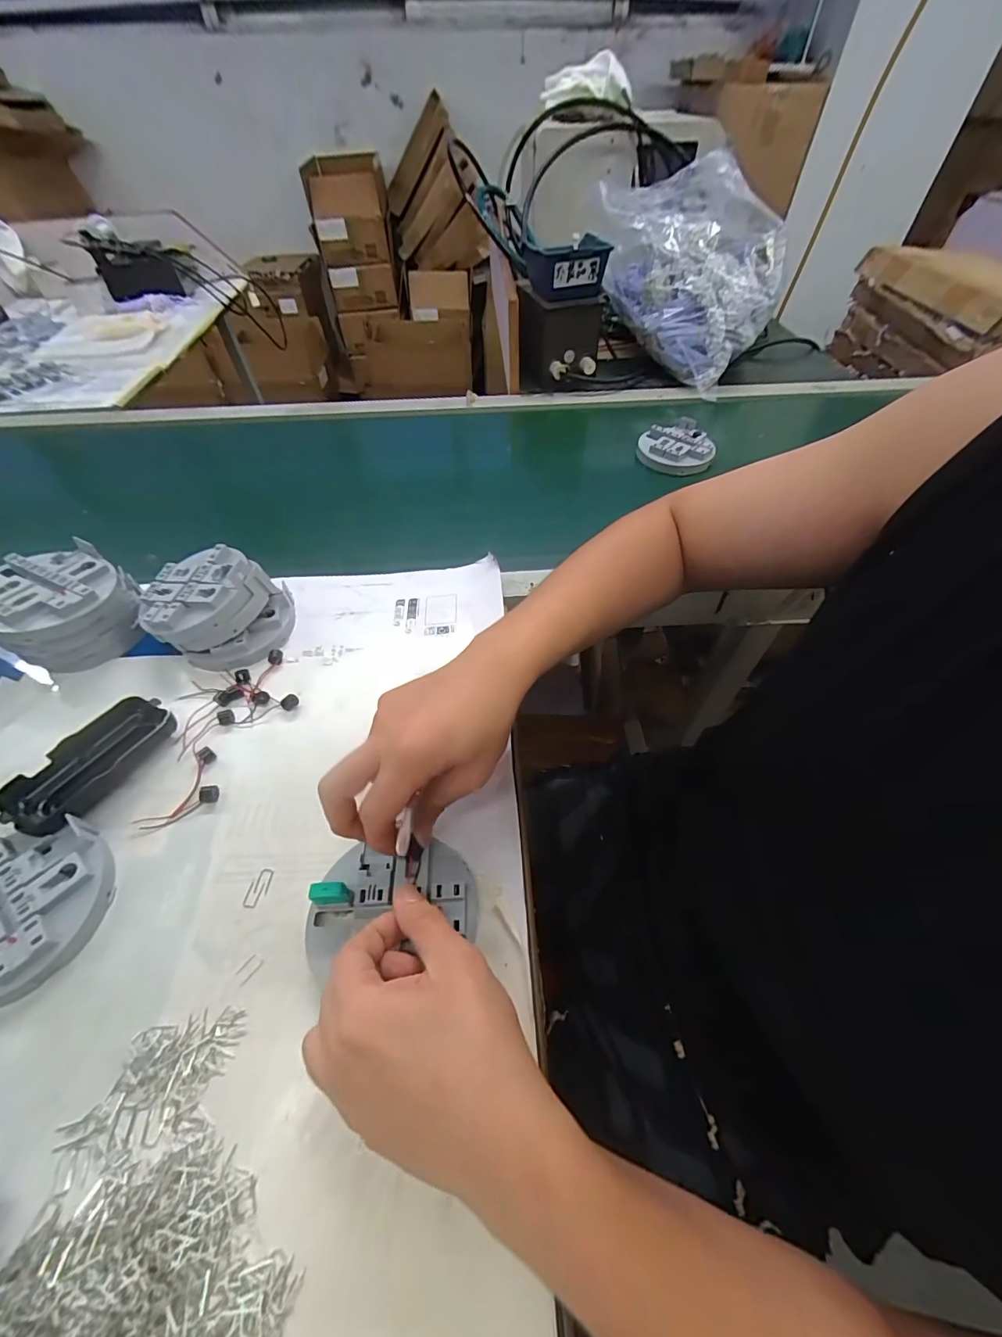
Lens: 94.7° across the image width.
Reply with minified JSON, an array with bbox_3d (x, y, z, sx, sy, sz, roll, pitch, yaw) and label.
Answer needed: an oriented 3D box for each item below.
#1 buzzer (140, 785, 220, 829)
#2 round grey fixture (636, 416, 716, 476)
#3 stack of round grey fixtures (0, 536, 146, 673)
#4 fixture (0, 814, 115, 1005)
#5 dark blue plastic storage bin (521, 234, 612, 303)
[{"bbox_3d":[-0.237,0.103,0.341,0.052,0.009,0.014,-30,58,-17],"label":"buzzer"},{"bbox_3d":[0.248,-0.313,0.650,0.099,0.028,0.095,0,53,0],"label":"round grey fixture"},{"bbox_3d":[-0.390,-0.054,0.419,0.101,0.078,0.099,-37,61,-24],"label":"stack of round grey fixtures"},{"bbox_3d":[-0.308,0.155,0.294,0.095,0.025,0.095,0,53,0],"label":"fixture"},{"bbox_3d":[0.101,-0.611,0.705,0.124,0.059,0.086,-22,56,-15],"label":"dark blue plastic storage bin"}]

